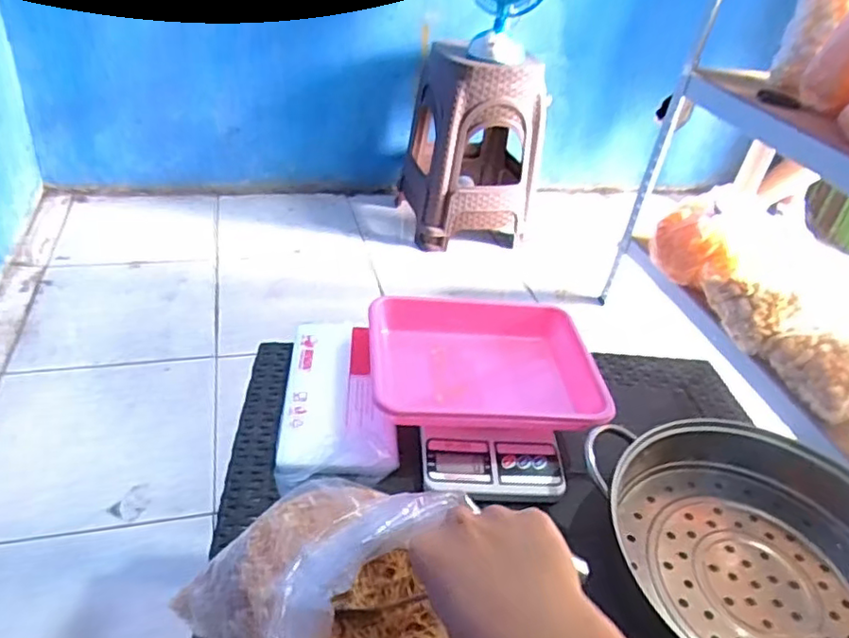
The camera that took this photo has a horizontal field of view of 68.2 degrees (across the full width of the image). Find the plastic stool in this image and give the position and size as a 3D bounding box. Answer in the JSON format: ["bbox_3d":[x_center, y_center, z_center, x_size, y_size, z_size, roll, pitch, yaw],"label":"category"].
[{"bbox_3d":[0.143,-0.497,1.807,0.354,0.497,0.308,-6,38,-17],"label":"plastic stool"}]

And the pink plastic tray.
[{"bbox_3d":[0.056,0.042,0.625,0.220,0.036,0.177,2,37,-7],"label":"pink plastic tray"}]

